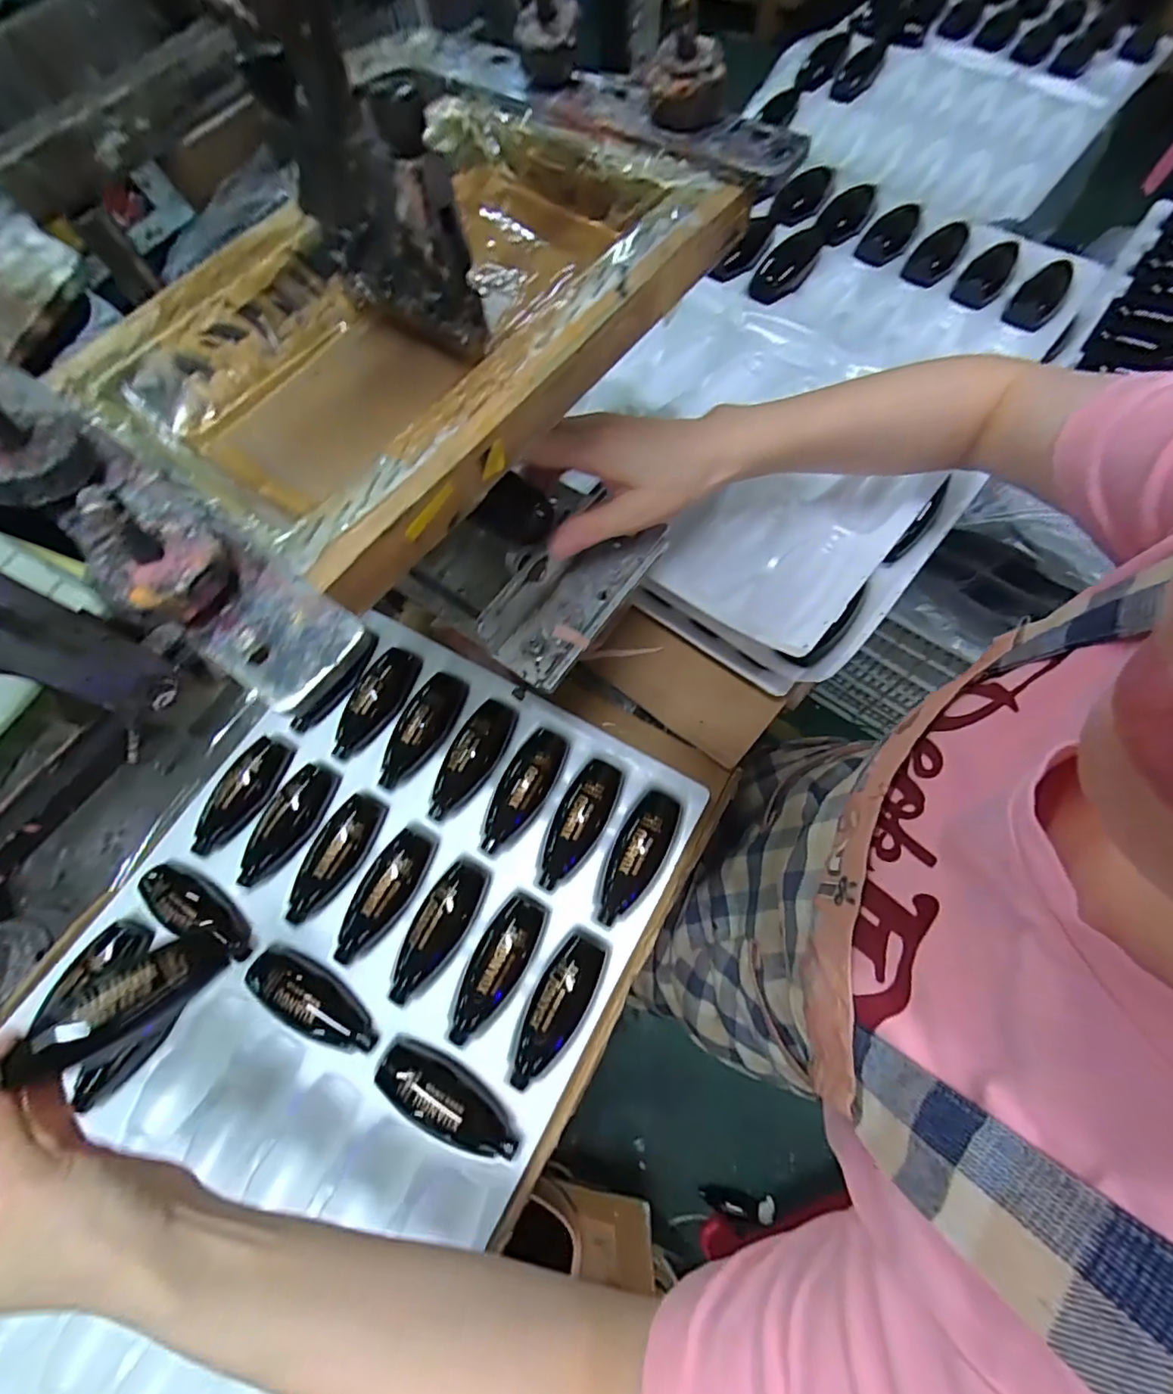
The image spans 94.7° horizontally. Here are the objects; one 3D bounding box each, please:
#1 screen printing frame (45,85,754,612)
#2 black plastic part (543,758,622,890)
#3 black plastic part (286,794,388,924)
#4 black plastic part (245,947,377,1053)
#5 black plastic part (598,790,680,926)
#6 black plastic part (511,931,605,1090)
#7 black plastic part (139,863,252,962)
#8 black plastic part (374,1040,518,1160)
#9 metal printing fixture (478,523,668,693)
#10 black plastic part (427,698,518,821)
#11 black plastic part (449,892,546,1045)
[{"bbox_3d":[-0.068,-0.159,0.220,0.166,0.034,0.227,36,75,16],"label":"screen printing frame"},{"bbox_3d":[-0.008,0.093,0.410,0.038,0.027,0.099,25,72,13],"label":"black plastic part"},{"bbox_3d":[-0.200,0.121,0.415,0.042,0.021,0.101,24,71,12],"label":"black plastic part"},{"bbox_3d":[-0.193,0.213,0.378,0.103,0.021,0.037,26,72,13],"label":"black plastic part"},{"bbox_3d":[0.037,0.119,0.401,0.036,0.031,0.098,26,72,13],"label":"black plastic part"},{"bbox_3d":[-0.022,0.218,0.377,0.038,0.030,0.101,27,72,13],"label":"black plastic part"},{"bbox_3d":[-0.294,0.158,0.402,0.108,0.017,0.032,29,73,14],"label":"black plastic part"},{"bbox_3d":[-0.091,0.266,0.355,0.100,0.021,0.036,23,71,12],"label":"black plastic part"},{"bbox_3d":[-0.002,-0.072,0.332,0.049,0.041,0.136,33,74,15],"label":"metal printing fixture"},{"bbox_3d":[-0.096,0.047,0.434,0.039,0.027,0.103,35,74,15],"label":"black plastic part"},{"bbox_3d":[-0.066,0.191,0.381,0.036,0.027,0.102,27,72,13],"label":"black plastic part"}]

